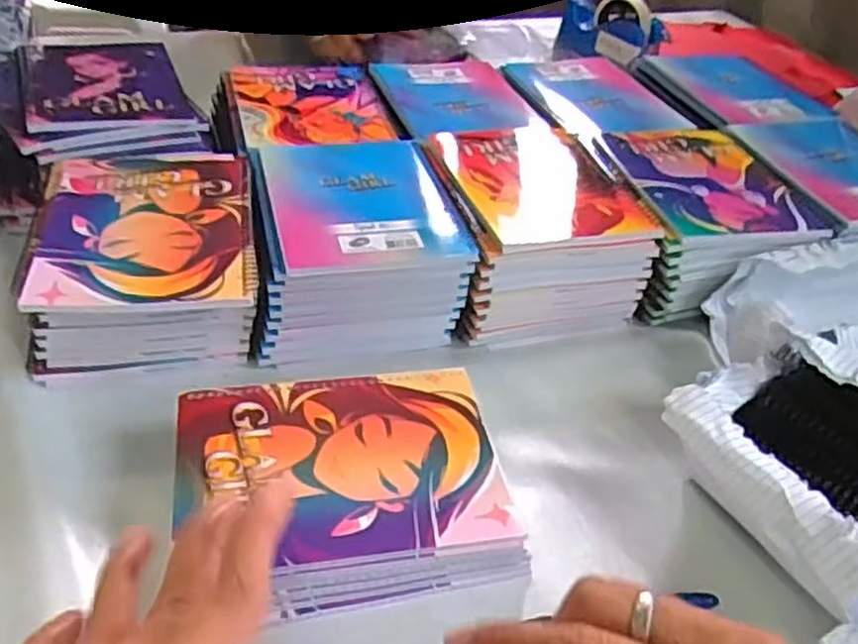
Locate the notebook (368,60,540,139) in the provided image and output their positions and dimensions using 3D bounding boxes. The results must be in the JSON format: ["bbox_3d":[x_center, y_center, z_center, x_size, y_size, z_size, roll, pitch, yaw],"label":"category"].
[{"bbox_3d":[0.025,-0.251,0.861,0.150,0.007,0.190,-7,39,-17],"label":"notebook"}]

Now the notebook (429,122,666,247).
[{"bbox_3d":[0.099,-0.137,0.719,0.158,0.013,0.230,-7,39,-17],"label":"notebook"}]

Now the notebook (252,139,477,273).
[{"bbox_3d":[-0.063,-0.109,0.660,0.155,0.006,0.205,-5,39,-15],"label":"notebook"}]

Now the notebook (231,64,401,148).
[{"bbox_3d":[-0.125,-0.232,0.825,0.149,0.007,0.214,-6,39,-16],"label":"notebook"}]

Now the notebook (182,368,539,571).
[{"bbox_3d":[-0.054,0.087,0.490,0.196,0.007,0.147,-4,38,-13],"label":"notebook"}]

